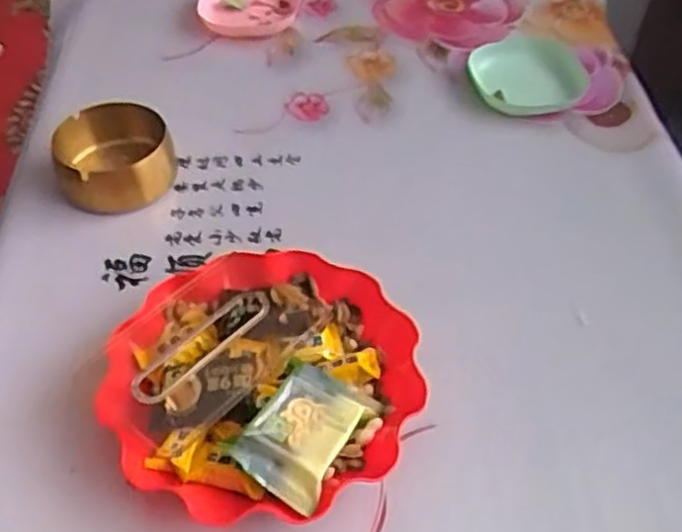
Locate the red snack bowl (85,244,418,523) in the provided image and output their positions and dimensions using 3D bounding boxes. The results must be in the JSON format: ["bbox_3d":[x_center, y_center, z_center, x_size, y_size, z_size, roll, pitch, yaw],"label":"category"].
[{"bbox_3d":[-0.059,0.086,0.583,0.226,0.052,0.218,0,49,0],"label":"red snack bowl"}]

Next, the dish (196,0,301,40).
[{"bbox_3d":[-0.122,-0.337,0.986,0.133,0.033,0.133,1,47,-1],"label":"dish"}]

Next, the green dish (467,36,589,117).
[{"bbox_3d":[0.212,-0.219,0.858,0.121,0.036,0.110,1,47,-1],"label":"green dish"}]

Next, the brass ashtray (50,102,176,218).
[{"bbox_3d":[-0.227,-0.112,0.753,0.109,0.052,0.122,-13,50,-12],"label":"brass ashtray"}]

